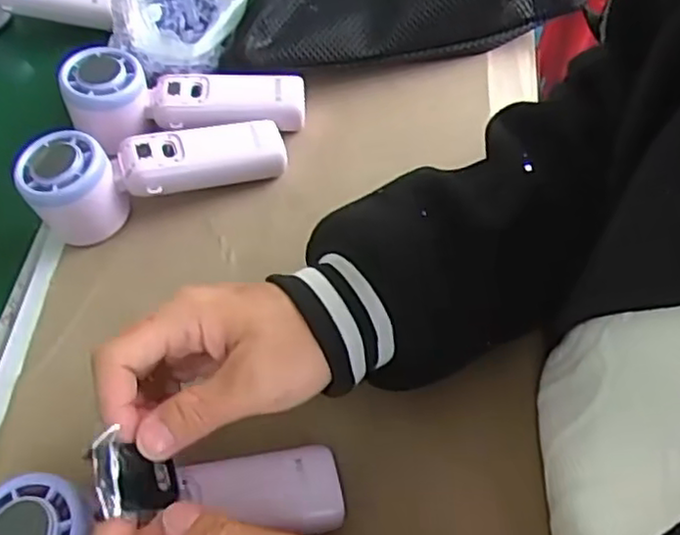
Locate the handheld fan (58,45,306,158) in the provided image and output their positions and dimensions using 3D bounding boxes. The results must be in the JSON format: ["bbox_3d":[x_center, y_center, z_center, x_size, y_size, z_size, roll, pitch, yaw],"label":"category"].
[{"bbox_3d":[-0.107,-0.114,0.486,0.161,0.054,0.066,-1,55,4],"label":"handheld fan"}]

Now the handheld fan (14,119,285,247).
[{"bbox_3d":[-0.120,-0.070,0.457,0.165,0.050,0.055,-20,56,-9],"label":"handheld fan"}]

